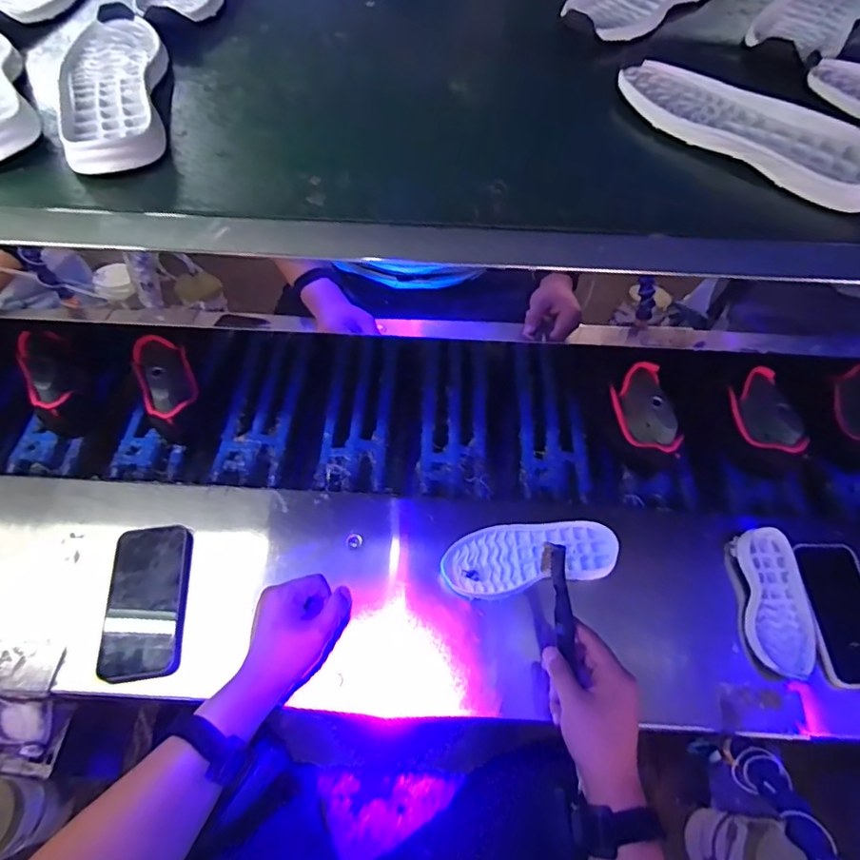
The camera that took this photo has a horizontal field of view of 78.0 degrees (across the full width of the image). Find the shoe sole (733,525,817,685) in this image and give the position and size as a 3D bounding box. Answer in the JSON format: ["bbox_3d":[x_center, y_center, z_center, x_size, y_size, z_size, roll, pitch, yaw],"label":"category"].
[{"bbox_3d":[0.390,0.190,0.595,0.070,0.027,0.156,4,63,5],"label":"shoe sole"}]

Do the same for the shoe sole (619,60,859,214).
[{"bbox_3d":[0.307,-0.294,0.497,0.264,0.028,0.122,39,65,20],"label":"shoe sole"}]

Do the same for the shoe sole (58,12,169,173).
[{"bbox_3d":[-0.316,-0.345,0.529,0.097,0.023,0.272,-15,60,-10],"label":"shoe sole"}]

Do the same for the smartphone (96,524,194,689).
[{"bbox_3d":[-0.317,0.188,0.594,0.082,0.015,0.167,-9,63,-2],"label":"smartphone"}]

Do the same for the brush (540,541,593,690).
[{"bbox_3d":[0.138,0.187,0.547,0.025,0.019,0.136,-8,81,-6],"label":"brush"}]

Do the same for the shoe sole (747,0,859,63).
[{"bbox_3d":[0.471,-0.512,0.639,0.101,0.019,0.311,34,69,18],"label":"shoe sole"}]

